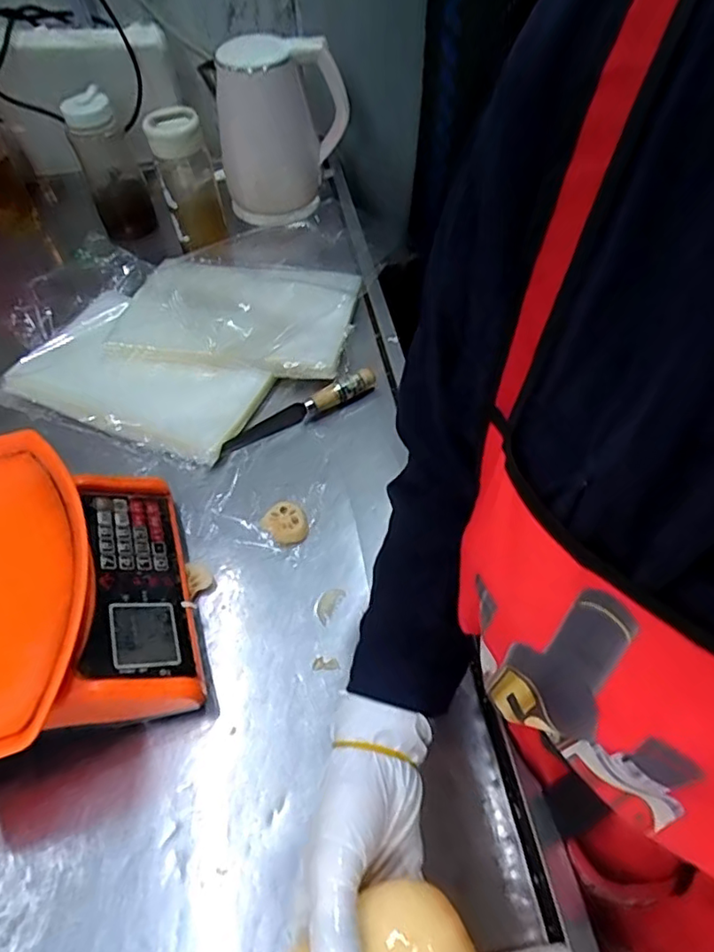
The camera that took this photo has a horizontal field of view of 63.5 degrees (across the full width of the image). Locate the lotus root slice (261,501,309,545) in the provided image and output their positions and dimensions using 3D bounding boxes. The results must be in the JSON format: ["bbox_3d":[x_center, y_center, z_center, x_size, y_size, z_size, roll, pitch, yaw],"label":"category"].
[{"bbox_3d":[-0.076,0.049,0.607,0.043,0.012,0.051,-23,57,-14],"label":"lotus root slice"}]

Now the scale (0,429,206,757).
[{"bbox_3d":[-0.304,0.116,0.494,0.292,0.122,0.278,-17,55,-10],"label":"scale"}]

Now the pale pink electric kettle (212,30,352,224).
[{"bbox_3d":[-0.107,-0.504,0.850,0.178,0.217,0.139,-3,54,0],"label":"pale pink electric kettle"}]

